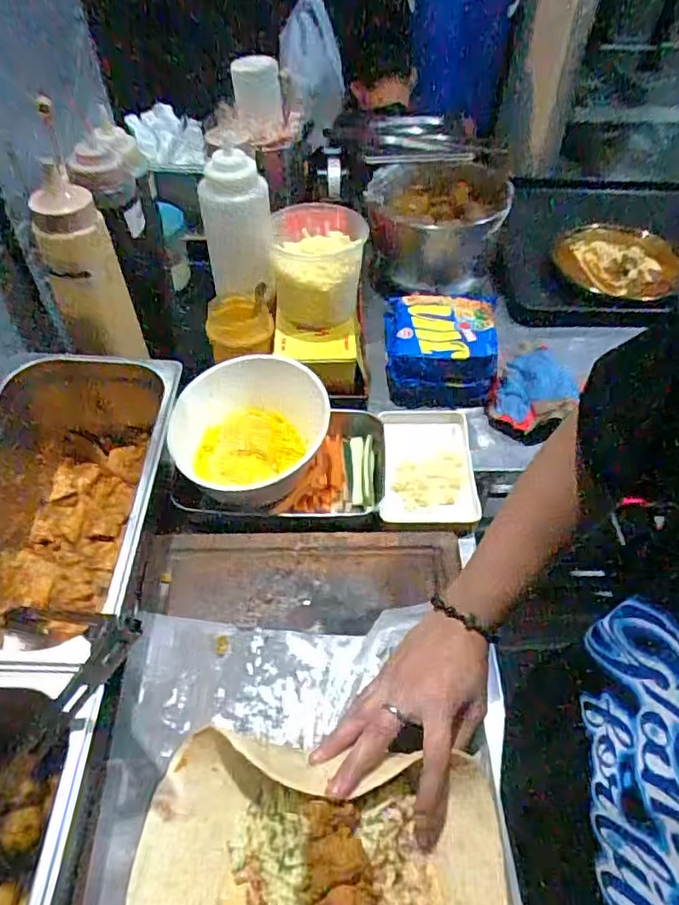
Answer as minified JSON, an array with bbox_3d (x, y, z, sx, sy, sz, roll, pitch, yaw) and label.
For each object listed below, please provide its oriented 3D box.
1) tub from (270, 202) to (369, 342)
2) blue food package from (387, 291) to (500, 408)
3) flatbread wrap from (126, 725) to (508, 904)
[{"bbox_3d":[-0.028,-0.225,0.714,0.116,0.101,0.143,-11,50,-8],"label":"tub"},{"bbox_3d":[0.134,-0.141,0.792,0.146,0.063,0.159,2,50,3],"label":"blue food package"},{"bbox_3d":[-0.015,0.271,0.404,0.251,0.064,0.130,4,50,7],"label":"flatbread wrap"}]

